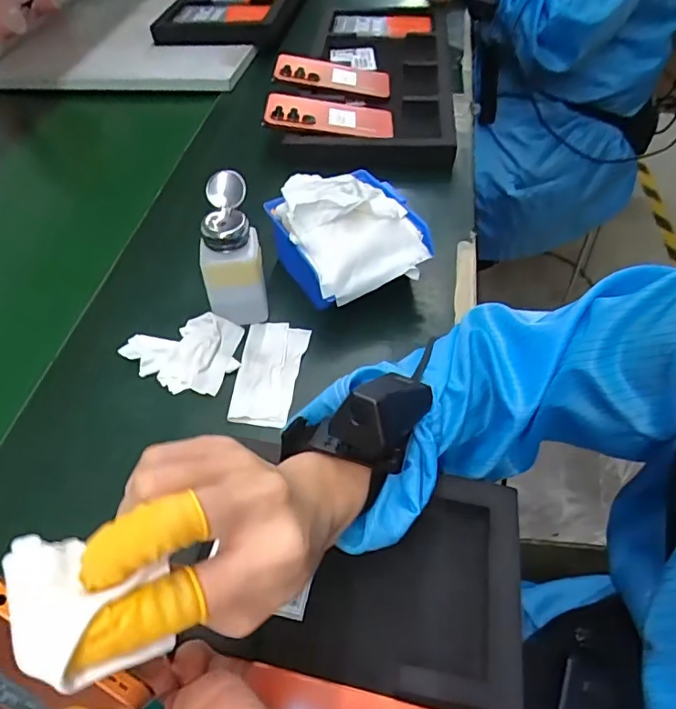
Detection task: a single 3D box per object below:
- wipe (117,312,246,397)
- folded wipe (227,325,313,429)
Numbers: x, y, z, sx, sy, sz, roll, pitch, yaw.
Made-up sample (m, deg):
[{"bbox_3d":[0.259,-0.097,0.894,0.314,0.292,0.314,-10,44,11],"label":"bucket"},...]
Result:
[{"bbox_3d":[-0.146,-0.001,0.477,0.107,0.026,0.071,-2,50,4],"label":"wipe"},{"bbox_3d":[-0.061,0.011,0.472,0.057,0.011,0.112,2,50,7],"label":"folded wipe"}]

